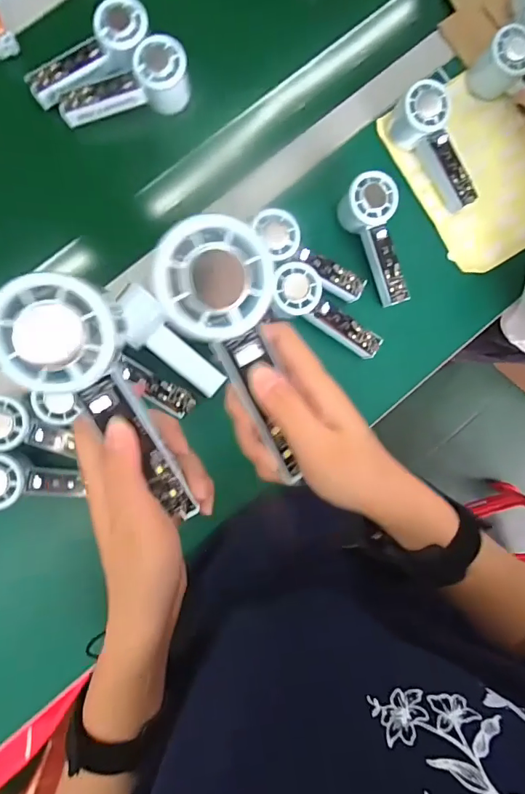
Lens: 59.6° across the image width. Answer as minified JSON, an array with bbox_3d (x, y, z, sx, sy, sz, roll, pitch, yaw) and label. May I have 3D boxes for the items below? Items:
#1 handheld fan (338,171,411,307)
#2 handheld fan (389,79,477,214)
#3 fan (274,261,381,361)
[{"bbox_3d":[0.134,-0.179,0.531,0.051,0.049,0.141,-16,90,-6],"label":"handheld fan"},{"bbox_3d":[0.210,-0.294,0.549,0.055,0.062,0.143,-39,92,-6],"label":"handheld fan"},{"bbox_3d":[0.070,-0.092,0.524,0.141,0.031,0.061,34,85,-19],"label":"fan"}]

